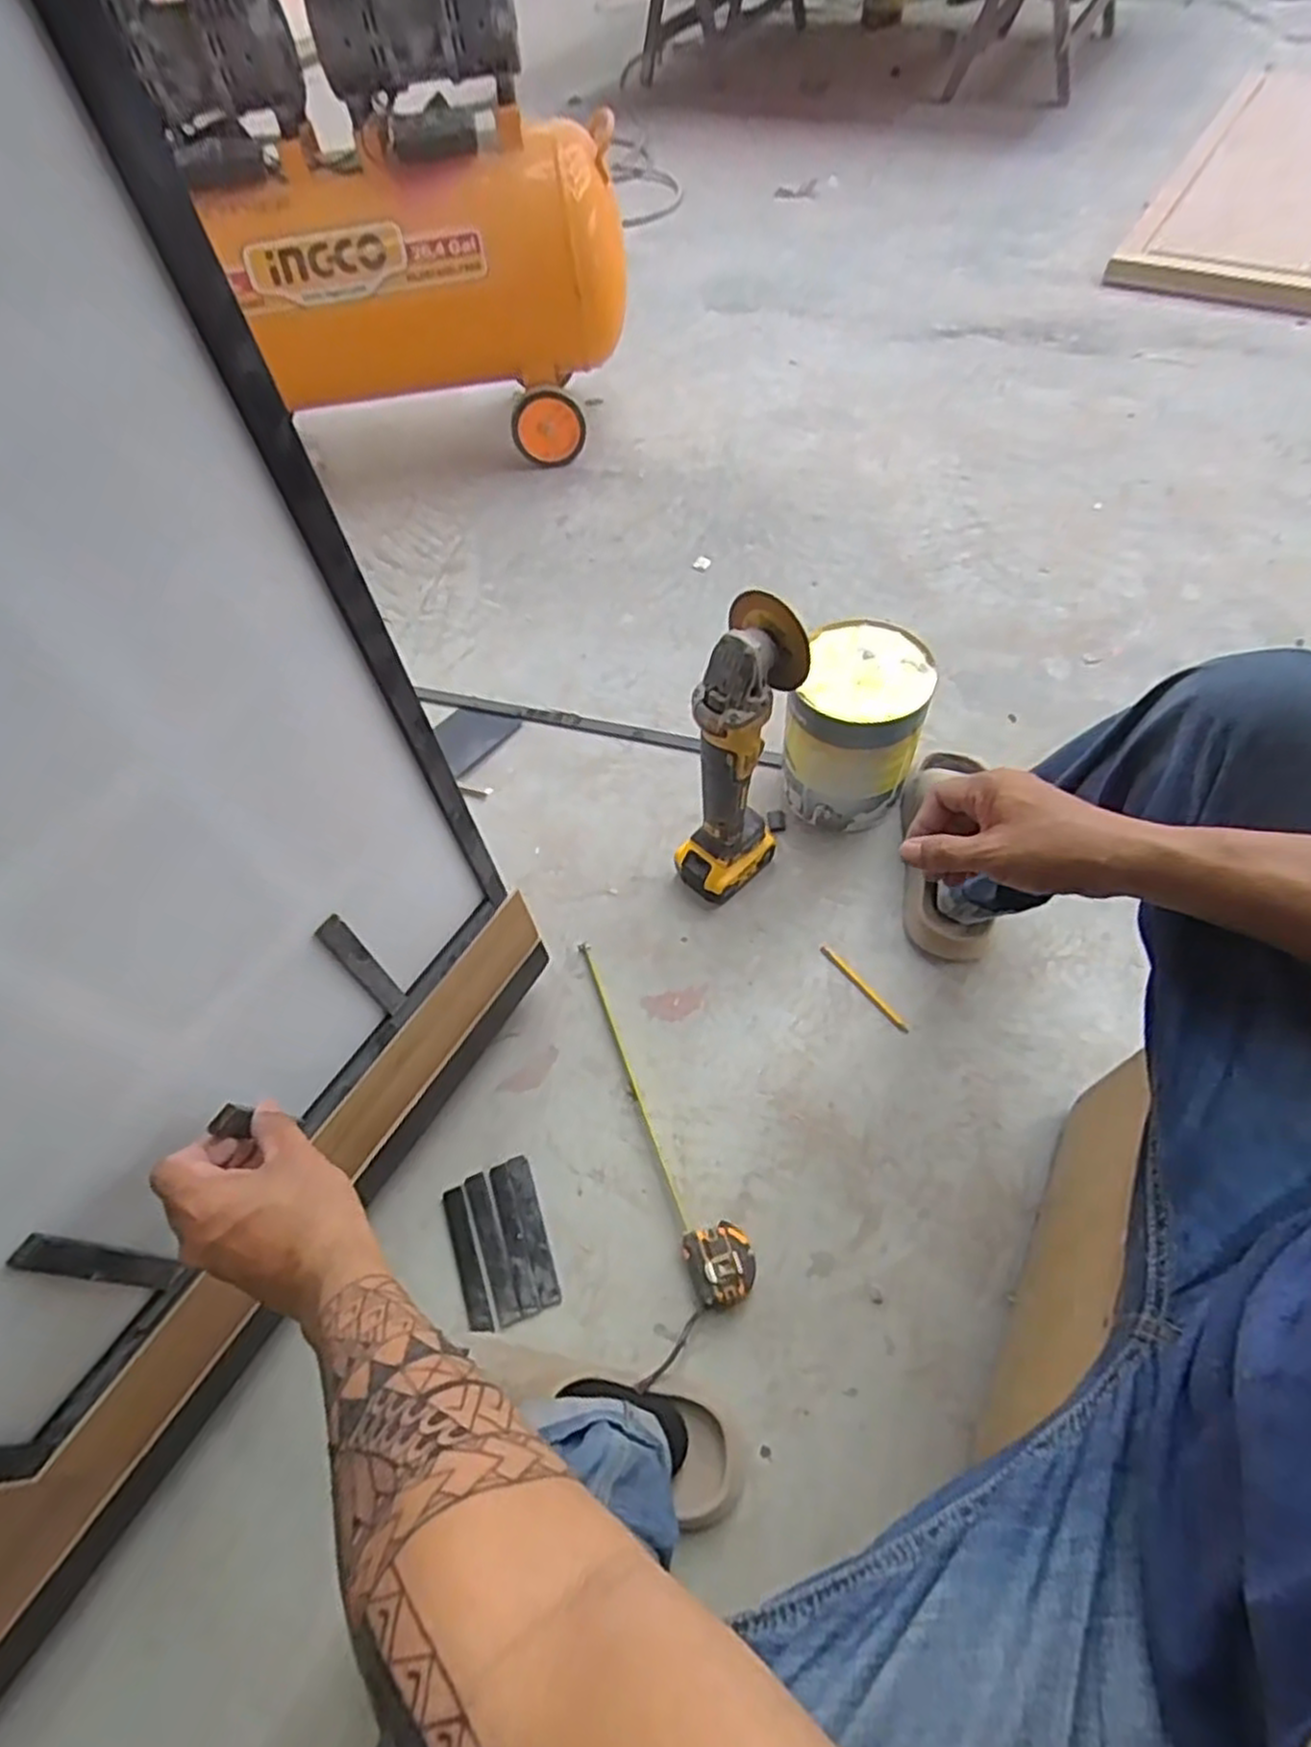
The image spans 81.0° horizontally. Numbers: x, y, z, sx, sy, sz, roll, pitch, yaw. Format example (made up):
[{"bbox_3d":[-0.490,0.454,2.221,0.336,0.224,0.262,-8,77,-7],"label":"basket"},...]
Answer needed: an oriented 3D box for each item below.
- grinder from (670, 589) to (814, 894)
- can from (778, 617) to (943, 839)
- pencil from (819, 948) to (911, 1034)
[{"bbox_3d":[0.094,-0.112,0.844,0.098,0.356,0.149,19,62,15],"label":"grinder"},{"bbox_3d":[0.248,-0.175,0.951,0.142,0.223,0.156,-2,59,3],"label":"can"},{"bbox_3d":[0.239,0.132,0.886,0.011,0.005,0.132,-35,62,-16],"label":"pencil"}]

